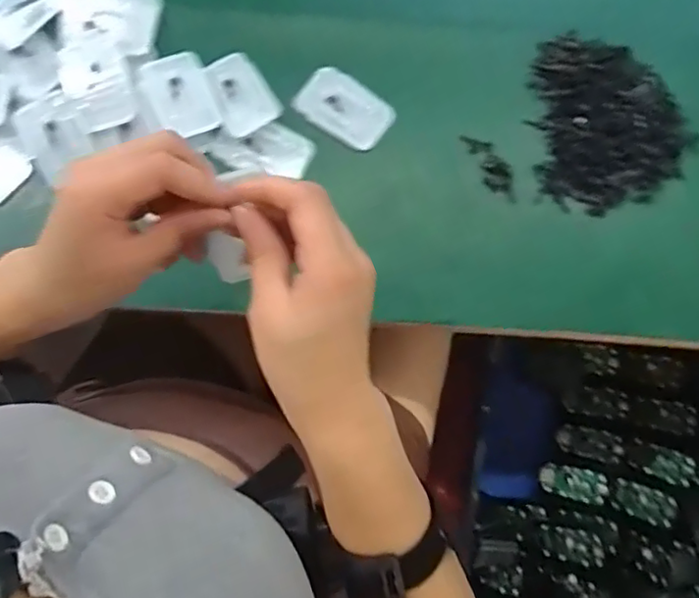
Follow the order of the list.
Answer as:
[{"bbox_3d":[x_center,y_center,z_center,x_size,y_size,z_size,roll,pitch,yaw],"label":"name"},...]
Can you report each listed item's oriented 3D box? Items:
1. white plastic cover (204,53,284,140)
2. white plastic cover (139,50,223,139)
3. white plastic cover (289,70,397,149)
[{"bbox_3d":[-0.084,-0.159,0.475,0.044,0.006,0.066,-29,80,-7],"label":"white plastic cover"},{"bbox_3d":[-0.128,-0.155,0.469,0.046,0.007,0.068,-24,79,-6],"label":"white plastic cover"},{"bbox_3d":[-0.003,-0.150,0.481,0.072,0.013,0.047,28,78,5],"label":"white plastic cover"}]

